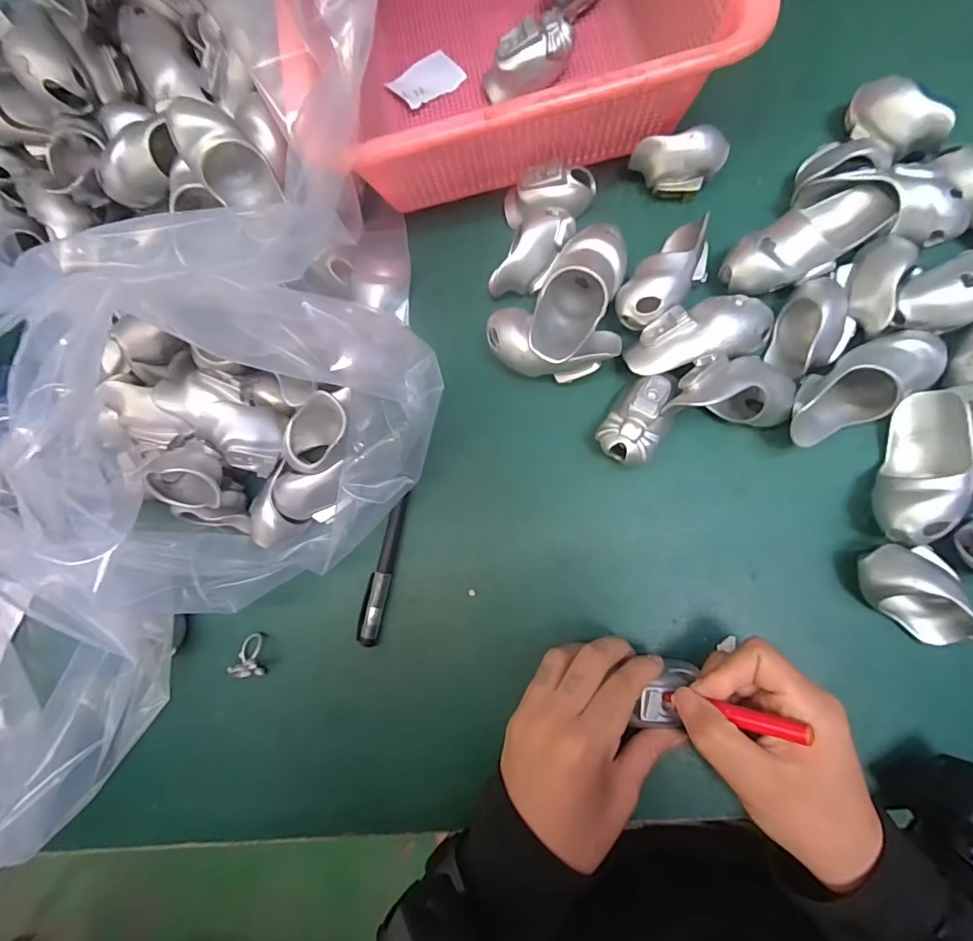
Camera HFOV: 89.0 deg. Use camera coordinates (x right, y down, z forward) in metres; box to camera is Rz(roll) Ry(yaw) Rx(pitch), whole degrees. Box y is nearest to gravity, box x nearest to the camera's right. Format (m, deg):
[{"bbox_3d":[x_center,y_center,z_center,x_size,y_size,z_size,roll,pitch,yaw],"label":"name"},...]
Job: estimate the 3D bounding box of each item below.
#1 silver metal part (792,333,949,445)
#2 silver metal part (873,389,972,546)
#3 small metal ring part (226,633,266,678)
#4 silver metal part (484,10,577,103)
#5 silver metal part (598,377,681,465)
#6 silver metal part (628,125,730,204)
[{"bbox_3d":[0.202,-0.044,0.270,0.087,0.038,0.037,-29,78,3],"label":"silver metal part"},{"bbox_3d":[0.227,-0.001,0.261,0.029,0.036,0.079,16,84,10],"label":"silver metal part"},{"bbox_3d":[-0.149,0.116,0.307,0.015,0.016,0.024,-10,80,6],"label":"small metal ring part"},{"bbox_3d":[0.028,-0.279,0.341,0.060,0.039,0.026,-18,79,5],"label":"silver metal part"},{"bbox_3d":[0.088,-0.028,0.286,0.031,0.032,0.053,35,87,12],"label":"silver metal part"},{"bbox_3d":[0.120,-0.194,0.312,0.054,0.031,0.027,17,84,10],"label":"silver metal part"}]

